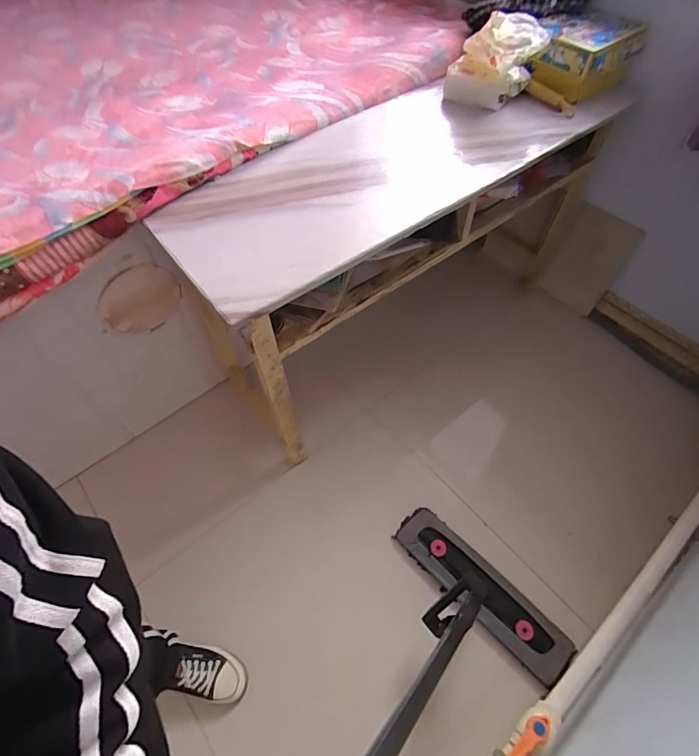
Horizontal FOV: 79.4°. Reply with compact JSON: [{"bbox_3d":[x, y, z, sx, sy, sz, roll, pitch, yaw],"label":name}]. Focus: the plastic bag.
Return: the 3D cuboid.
[{"bbox_3d":[0.329,-0.724,0.966,0.195,0.156,0.111,21,60,14],"label":"plastic bag"}]

